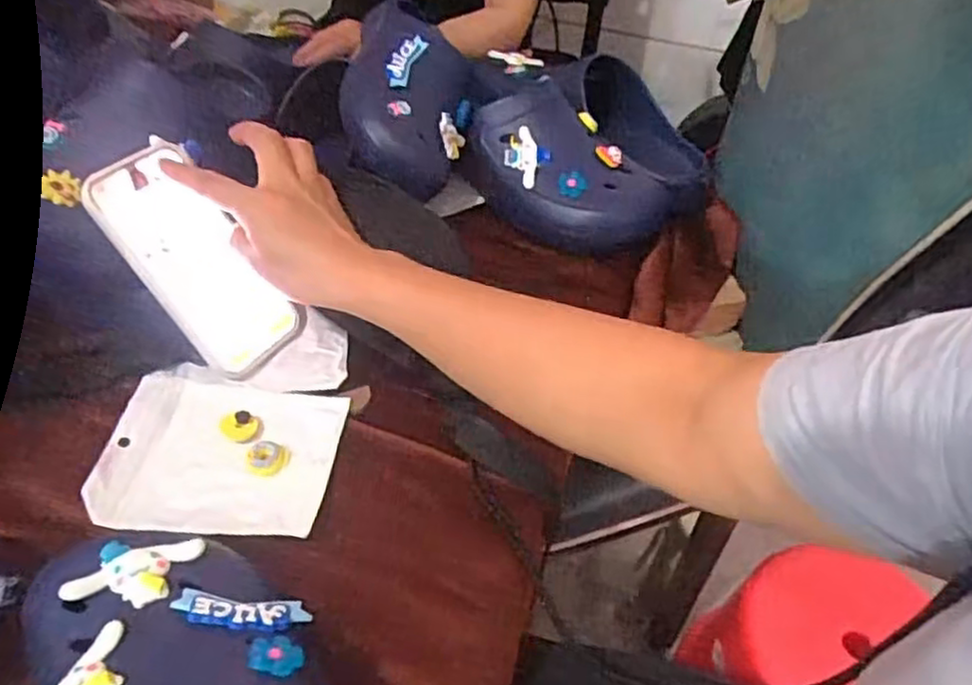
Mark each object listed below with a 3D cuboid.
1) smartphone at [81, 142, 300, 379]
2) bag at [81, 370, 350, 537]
[{"bbox_3d":[-0.209,-0.058,0.517,0.012,0.165,0.081,-3,32,51],"label":"smartphone"},{"bbox_3d":[-0.174,0.073,0.471,0.140,0.017,0.117,6,45,1],"label":"bag"}]

